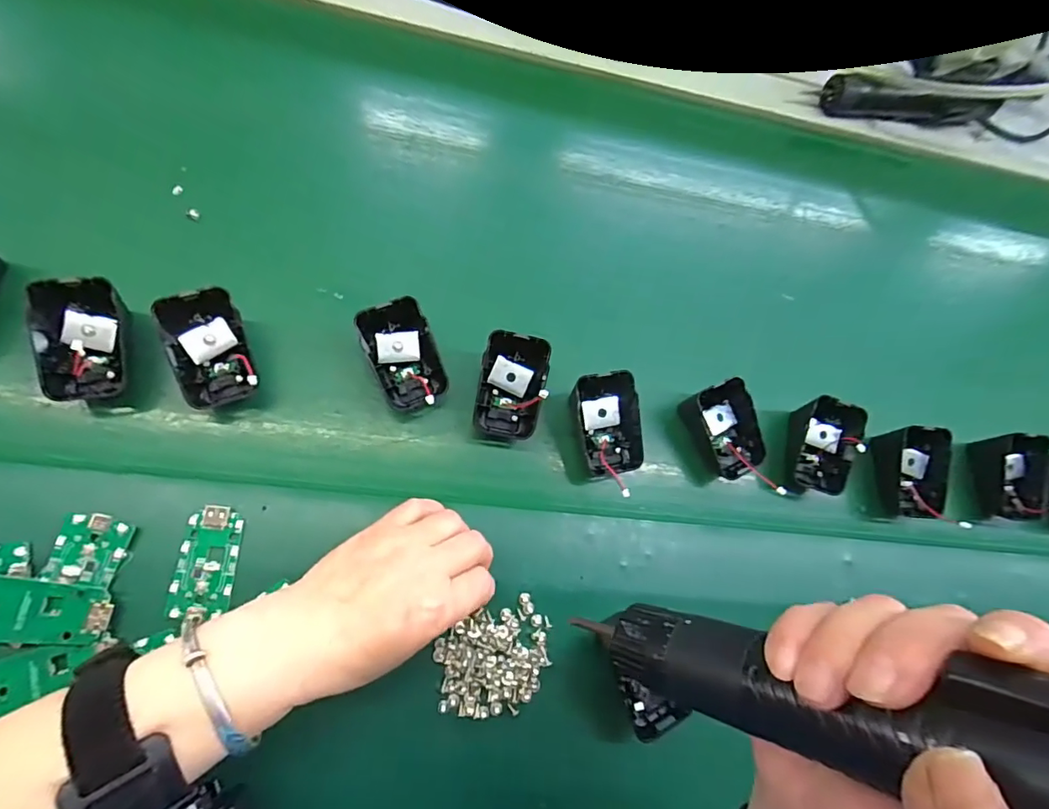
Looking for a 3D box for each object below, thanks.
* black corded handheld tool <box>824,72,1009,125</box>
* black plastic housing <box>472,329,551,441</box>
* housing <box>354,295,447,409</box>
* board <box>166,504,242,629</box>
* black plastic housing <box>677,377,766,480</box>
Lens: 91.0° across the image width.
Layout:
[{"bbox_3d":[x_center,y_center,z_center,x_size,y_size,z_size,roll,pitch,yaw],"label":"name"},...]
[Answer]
[{"bbox_3d":[0.396,-0.310,0.528,0.199,0.040,0.031,-1,85,-7],"label":"black corded handheld tool"},{"bbox_3d":[-0.009,-0.012,0.354,0.045,0.022,0.069,9,84,-6],"label":"black plastic housing"},{"bbox_3d":[-0.079,-0.029,0.343,0.043,0.021,0.075,-25,117,-14],"label":"housing"},{"bbox_3d":[-0.184,0.092,0.300,0.031,0.011,0.063,7,84,-6],"label":"board"},{"bbox_3d":[0.147,0.019,0.382,0.048,0.031,0.066,-24,88,-8],"label":"black plastic housing"}]

